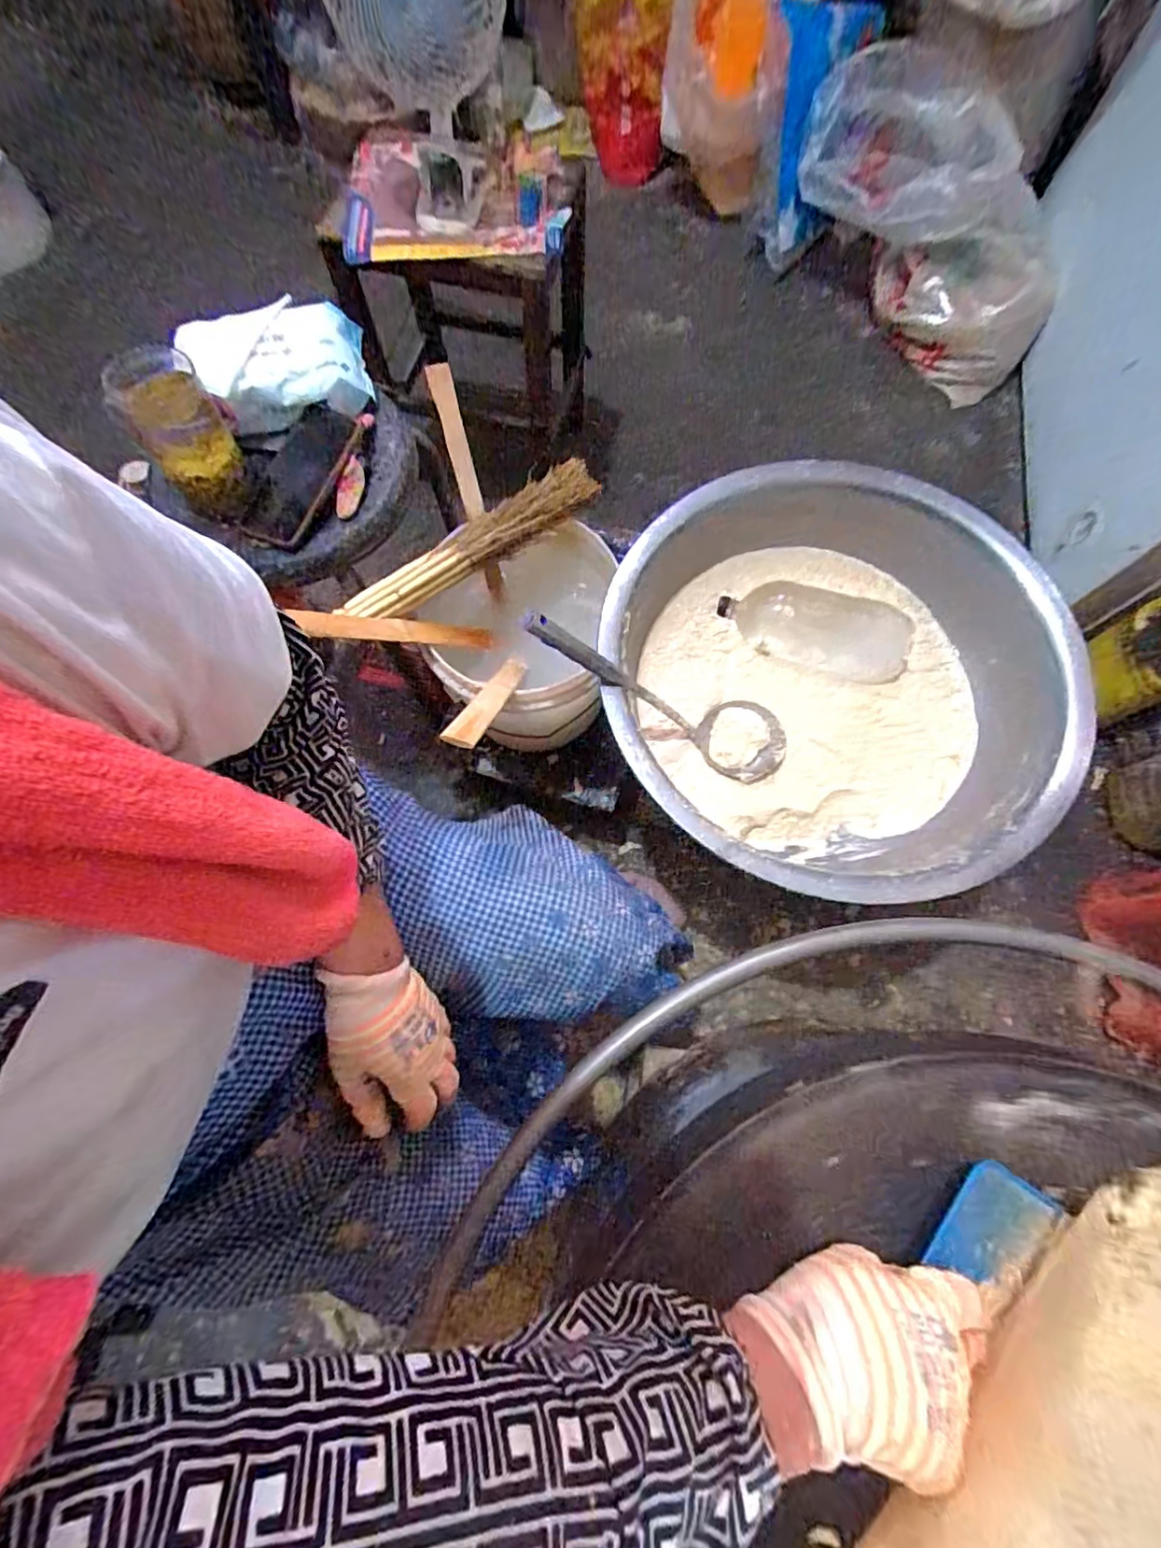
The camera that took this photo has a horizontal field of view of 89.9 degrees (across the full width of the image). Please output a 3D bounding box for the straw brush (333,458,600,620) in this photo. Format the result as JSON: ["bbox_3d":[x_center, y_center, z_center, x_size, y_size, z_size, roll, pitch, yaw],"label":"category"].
[{"bbox_3d":[-0.120,-0.266,0.675,0.320,0.040,0.054,-40,76,-13],"label":"straw brush"}]

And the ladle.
[{"bbox_3d":[0.093,-0.086,0.670,0.366,0.080,0.109,22,68,-34],"label":"ladle"}]

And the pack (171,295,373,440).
[{"bbox_3d":[-0.336,-0.453,0.645,0.188,0.051,0.122,-9,72,-4],"label":"pack"}]

